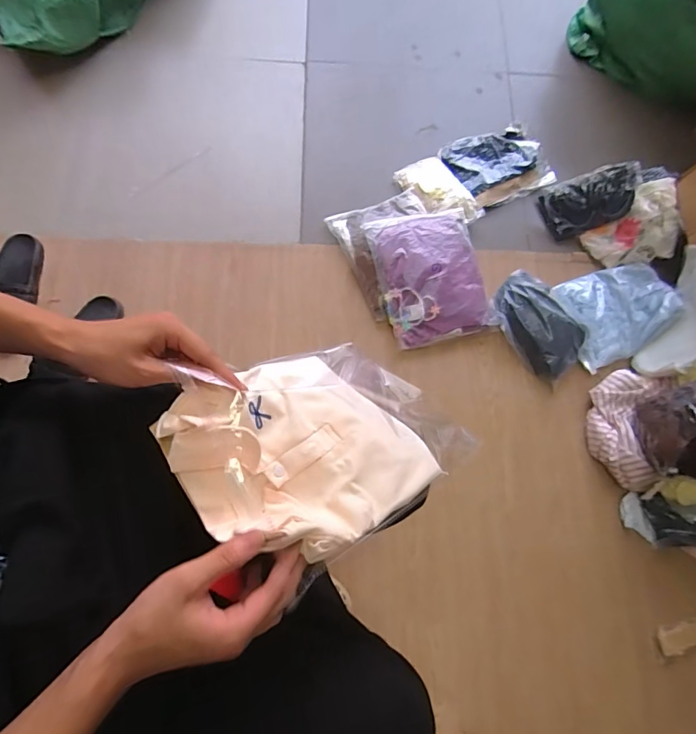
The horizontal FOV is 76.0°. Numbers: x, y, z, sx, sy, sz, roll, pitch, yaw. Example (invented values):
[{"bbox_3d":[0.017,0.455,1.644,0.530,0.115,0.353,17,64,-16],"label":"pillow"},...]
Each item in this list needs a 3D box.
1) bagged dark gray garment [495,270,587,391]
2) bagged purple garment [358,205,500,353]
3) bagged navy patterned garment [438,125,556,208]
[{"bbox_3d":[0.450,-0.101,1.062,0.149,0.062,0.250,-39,80,-13],"label":"bagged dark gray garment"},{"bbox_3d":[0.196,-0.222,1.066,0.250,0.058,0.320,-13,76,-7],"label":"bagged purple garment"},{"bbox_3d":[0.396,-0.543,1.197,0.238,0.041,0.227,-24,77,-10],"label":"bagged navy patterned garment"}]

